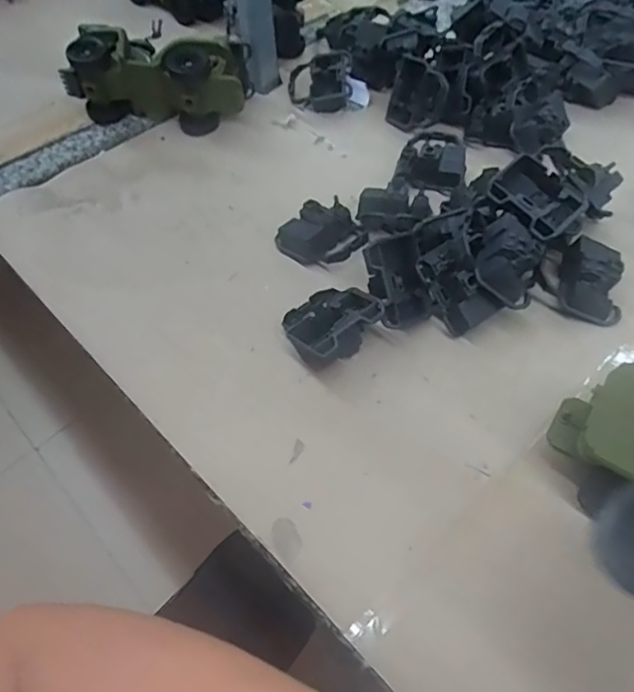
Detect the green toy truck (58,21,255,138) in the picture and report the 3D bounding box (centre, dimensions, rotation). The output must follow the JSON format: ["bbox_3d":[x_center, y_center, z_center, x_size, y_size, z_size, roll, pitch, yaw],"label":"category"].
[{"bbox_3d":[-0.174,-0.311,0.663,0.194,0.084,0.094,10,55,12],"label":"green toy truck"}]

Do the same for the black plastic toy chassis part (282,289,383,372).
[{"bbox_3d":[0.008,-0.019,0.456,0.071,0.037,0.066,-36,59,-20],"label":"black plastic toy chassis part"}]

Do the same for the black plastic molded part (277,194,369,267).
[{"bbox_3d":[0.007,-0.099,0.524,0.071,0.034,0.060,-30,57,-16],"label":"black plastic molded part"}]

